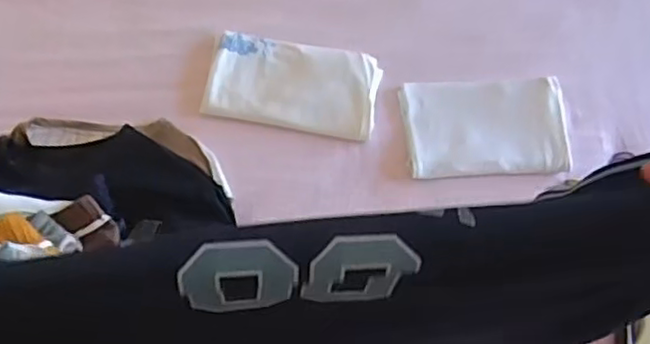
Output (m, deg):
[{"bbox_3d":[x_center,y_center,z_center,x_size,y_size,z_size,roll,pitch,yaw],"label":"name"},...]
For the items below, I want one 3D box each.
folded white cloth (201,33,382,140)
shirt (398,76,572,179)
[{"bbox_3d":[-0.046,-0.134,1.012,0.253,0.041,0.144,9,66,2],"label":"folded white cloth"},{"bbox_3d":[0.241,-0.072,0.995,0.242,0.022,0.152,-2,66,-3],"label":"shirt"}]

